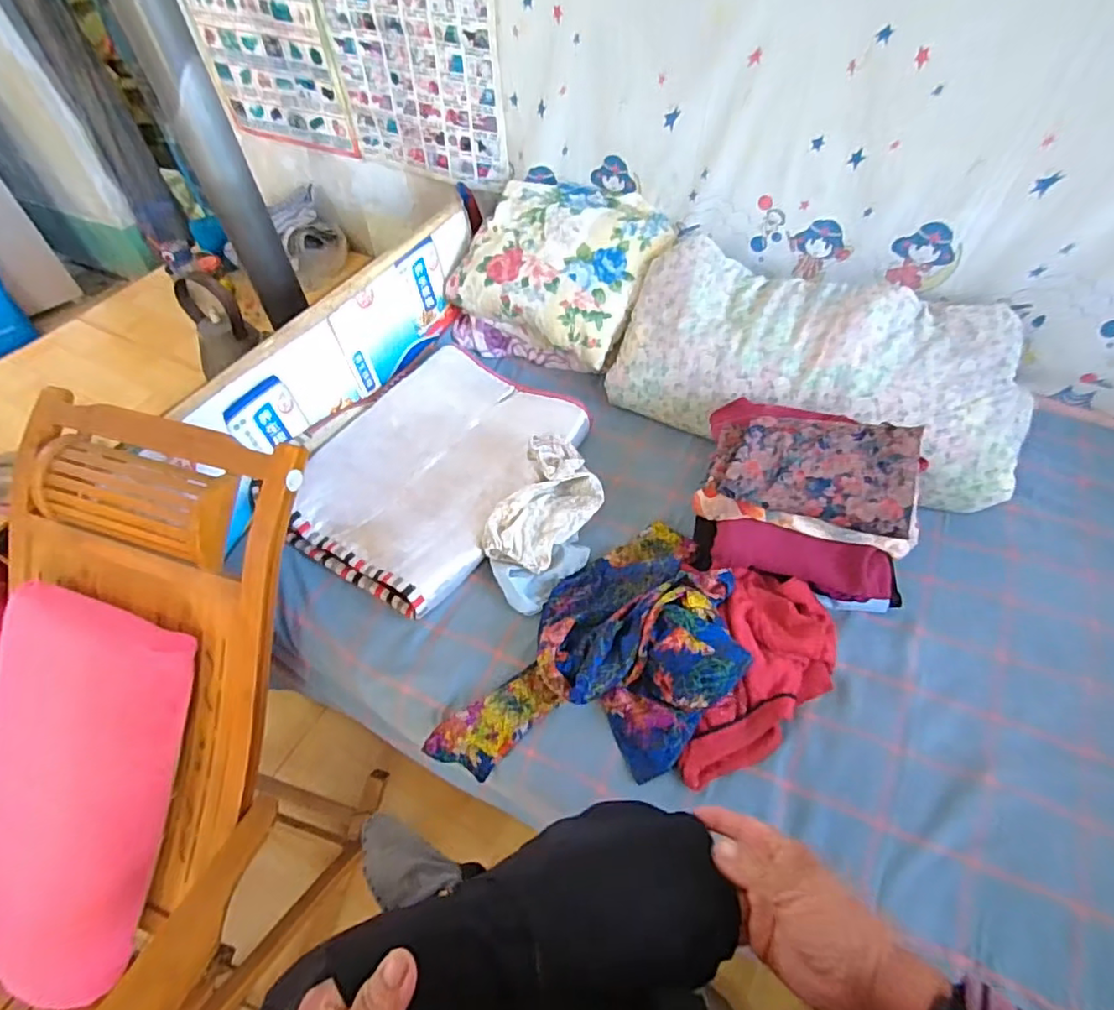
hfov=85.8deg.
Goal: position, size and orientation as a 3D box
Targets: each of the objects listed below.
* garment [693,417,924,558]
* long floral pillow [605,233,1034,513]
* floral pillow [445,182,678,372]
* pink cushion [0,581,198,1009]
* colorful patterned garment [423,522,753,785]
[{"bbox_3d":[0.389,-0.045,0.908,0.315,0.098,0.169,15,54,15],"label":"garment"},{"bbox_3d":[0.488,-0.273,1.111,0.711,0.196,0.384,26,57,22],"label":"long floral pillow"},{"bbox_3d":[0.018,-0.534,1.297,0.391,0.158,0.403,26,74,12],"label":"floral pillow"},{"bbox_3d":[-0.679,0.396,0.811,0.291,0.082,0.537,11,93,9],"label":"pink cushion"},{"bbox_3d":[0.084,0.217,0.854,0.281,0.131,0.484,37,62,28],"label":"colorful patterned garment"}]

